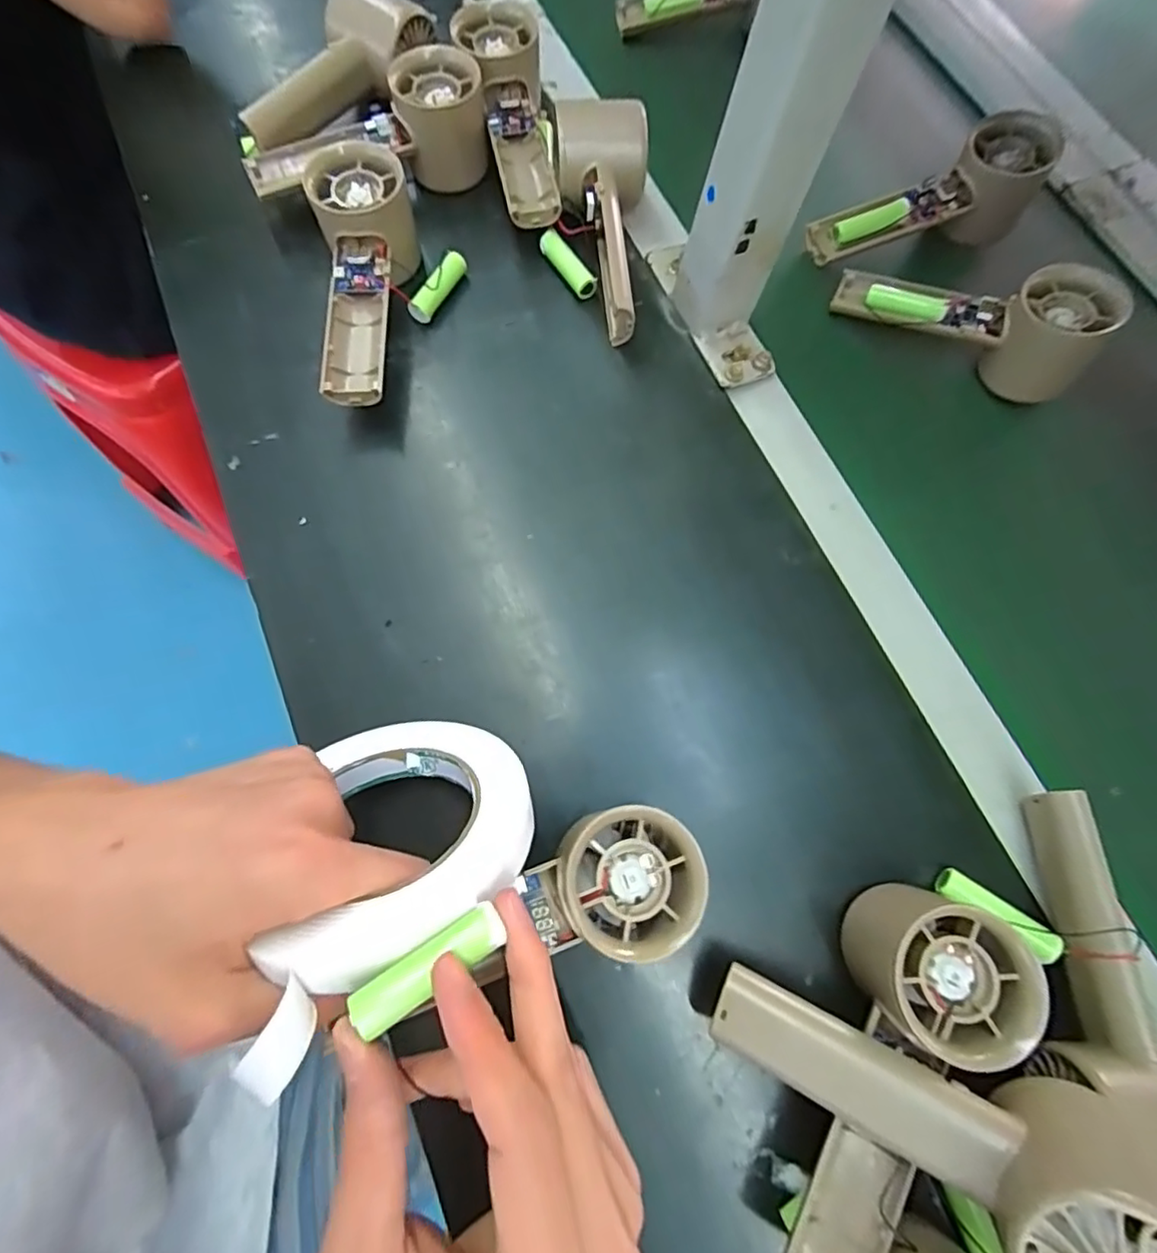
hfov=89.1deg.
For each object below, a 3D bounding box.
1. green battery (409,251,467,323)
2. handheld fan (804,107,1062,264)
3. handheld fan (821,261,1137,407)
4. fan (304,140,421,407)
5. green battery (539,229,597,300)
[{"bbox_3d":[-0.090,-0.217,0.379,0.016,0.019,0.050,25,74,6],"label":"green battery"},{"bbox_3d":[0.237,-0.290,0.406,0.156,0.051,0.048,-17,74,7],"label":"handheld fan"},{"bbox_3d":[0.245,-0.196,0.378,0.154,0.052,0.053,24,73,21],"label":"handheld fan"},{"bbox_3d":[-0.126,-0.205,0.353,0.052,0.056,0.157,-7,73,-4],"label":"fan"},{"bbox_3d":[-0.007,-0.236,0.385,0.014,0.016,0.049,-31,76,-10],"label":"green battery"}]

